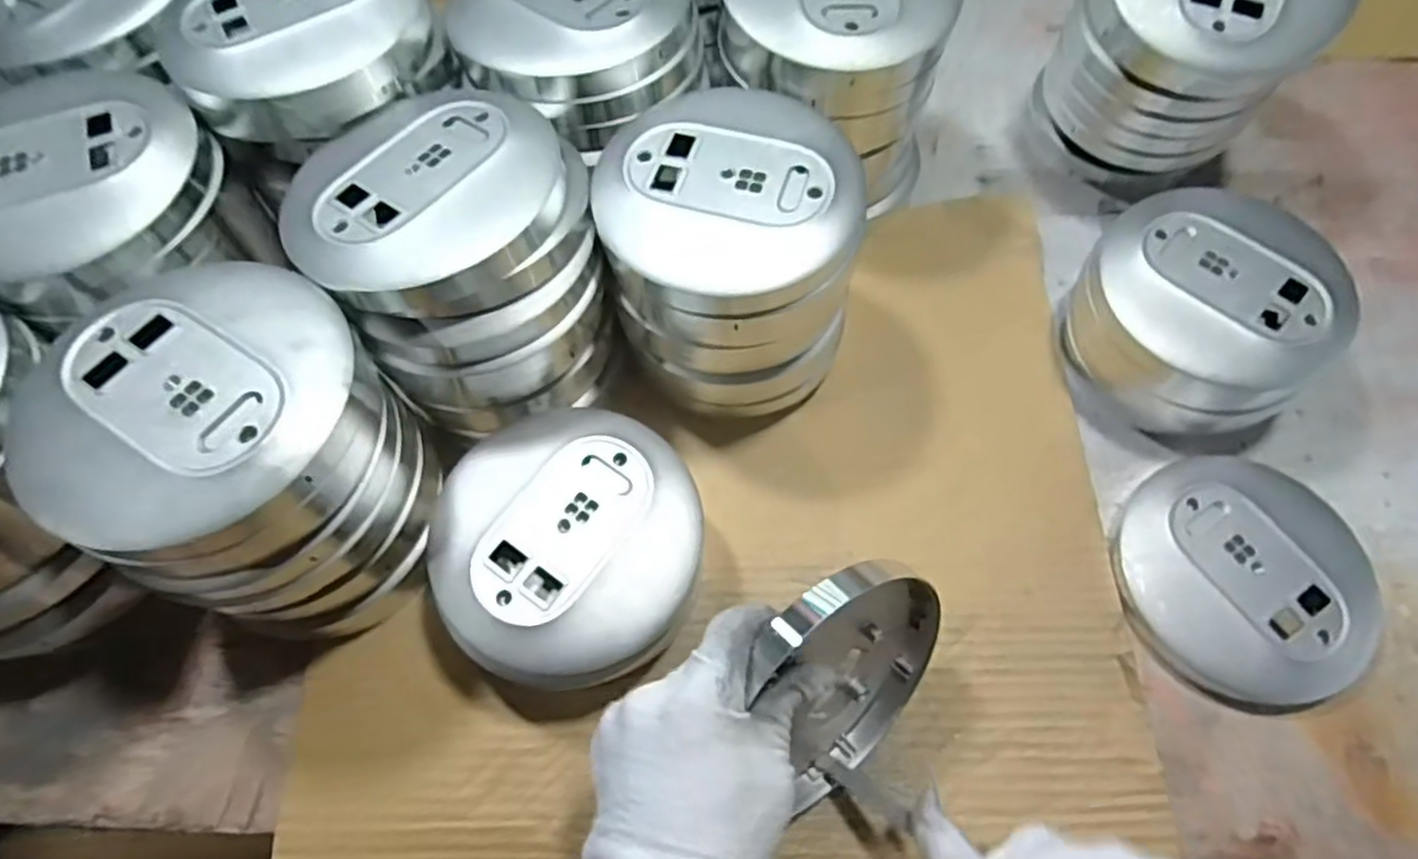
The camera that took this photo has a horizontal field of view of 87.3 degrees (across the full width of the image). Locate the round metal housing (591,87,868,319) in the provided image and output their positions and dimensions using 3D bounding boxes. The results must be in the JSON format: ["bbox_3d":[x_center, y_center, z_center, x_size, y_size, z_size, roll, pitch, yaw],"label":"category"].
[{"bbox_3d":[0.012,-0.122,0.385,0.133,0.041,0.120,2,66,1],"label":"round metal housing"}]

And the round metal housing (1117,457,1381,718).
[{"bbox_3d":[0.301,0.082,0.416,0.134,0.020,0.135,0,66,0],"label":"round metal housing"}]

